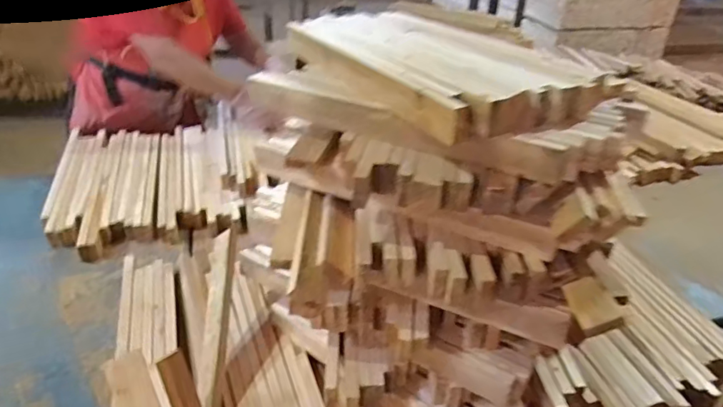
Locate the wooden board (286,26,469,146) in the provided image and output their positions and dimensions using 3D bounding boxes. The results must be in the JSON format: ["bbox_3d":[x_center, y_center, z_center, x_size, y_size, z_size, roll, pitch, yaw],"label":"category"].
[{"bbox_3d":[-0.008,-0.195,0.784,0.034,0.049,0.445,-17,38,-30],"label":"wooden board"}]

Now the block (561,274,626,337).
[{"bbox_3d":[0.288,0.126,0.654,0.049,0.012,0.077,-27,35,13],"label":"block"}]

